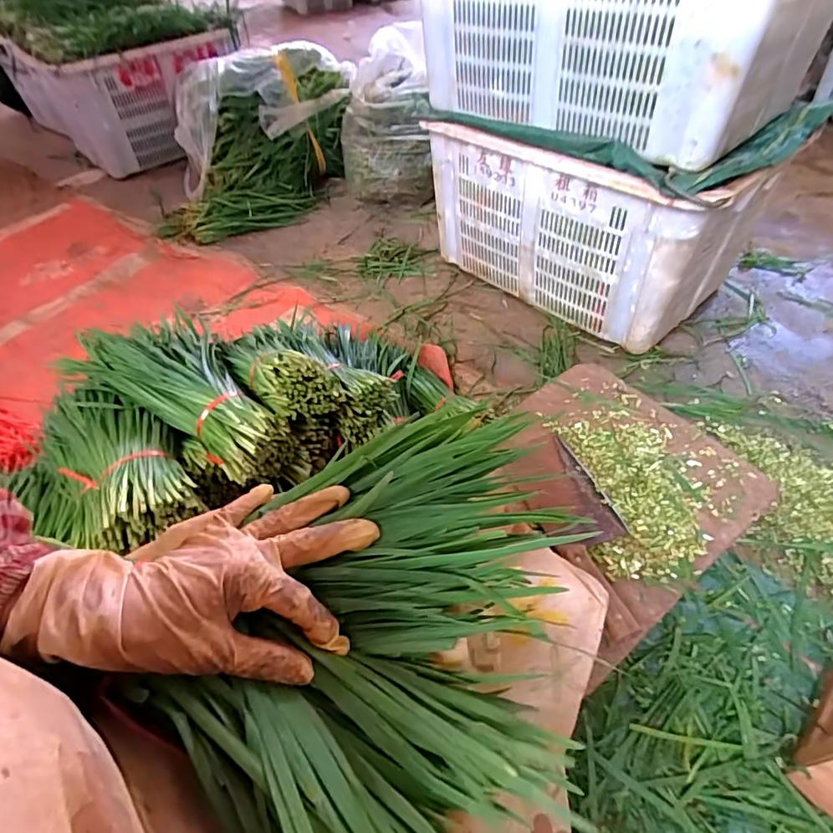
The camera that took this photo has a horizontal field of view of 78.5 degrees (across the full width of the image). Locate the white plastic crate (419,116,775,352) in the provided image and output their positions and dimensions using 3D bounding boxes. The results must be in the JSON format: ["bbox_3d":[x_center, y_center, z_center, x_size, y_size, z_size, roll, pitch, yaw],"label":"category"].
[{"bbox_3d":[0.366,-0.439,1.123,0.361,0.360,0.611,-36,55,-25],"label":"white plastic crate"}]

